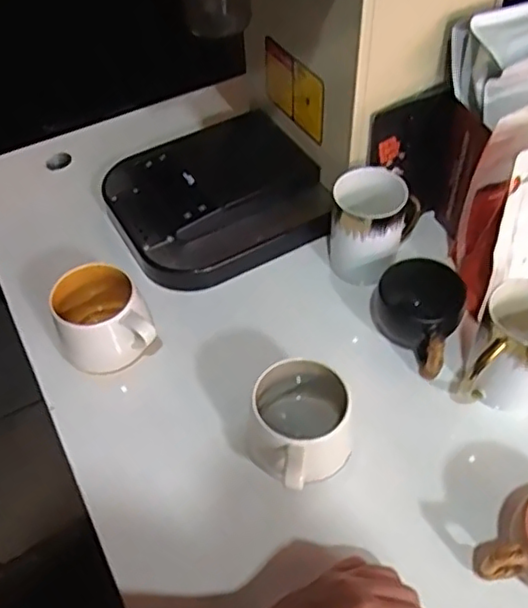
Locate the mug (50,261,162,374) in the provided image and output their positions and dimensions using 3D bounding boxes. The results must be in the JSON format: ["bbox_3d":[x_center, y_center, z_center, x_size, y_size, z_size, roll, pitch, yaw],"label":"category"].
[{"bbox_3d":[-0.154,0.024,0.609,0.087,0.084,0.091,-20,53,-13],"label":"mug"}]

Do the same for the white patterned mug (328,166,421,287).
[{"bbox_3d":[0.110,-0.082,0.652,0.078,0.091,0.086,23,56,19],"label":"white patterned mug"}]

